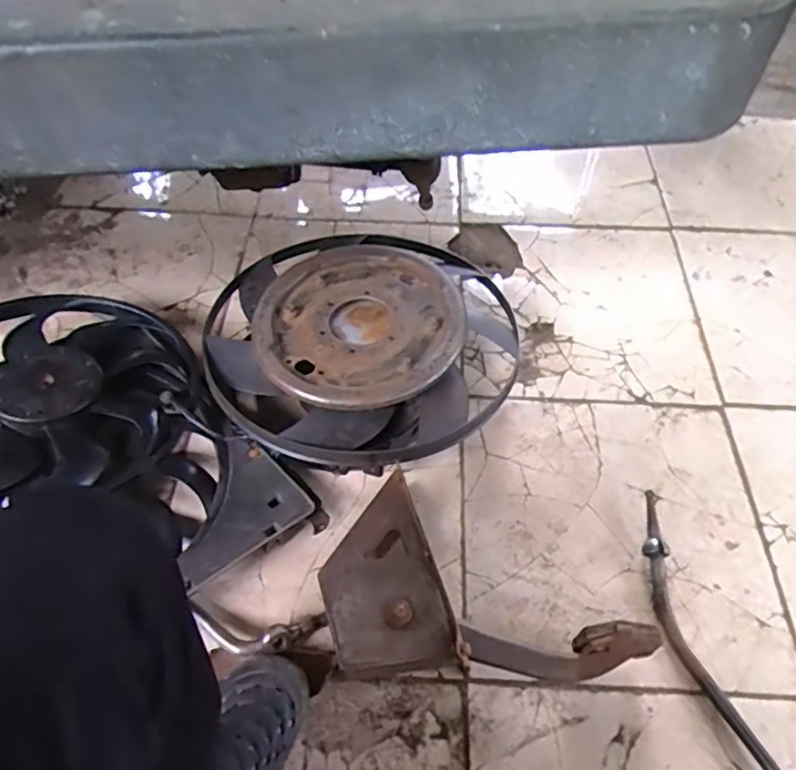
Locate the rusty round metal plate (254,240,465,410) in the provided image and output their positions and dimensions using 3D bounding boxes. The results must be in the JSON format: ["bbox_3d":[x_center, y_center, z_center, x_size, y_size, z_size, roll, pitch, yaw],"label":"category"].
[{"bbox_3d":[-0.057,-0.096,0.874,0.295,0.032,0.295,-2,56,2],"label":"rusty round metal plate"}]

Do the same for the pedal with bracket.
[{"bbox_3d":[0.082,0.240,0.740,0.397,0.112,0.232,-2,56,0],"label":"pedal with bracket"}]

